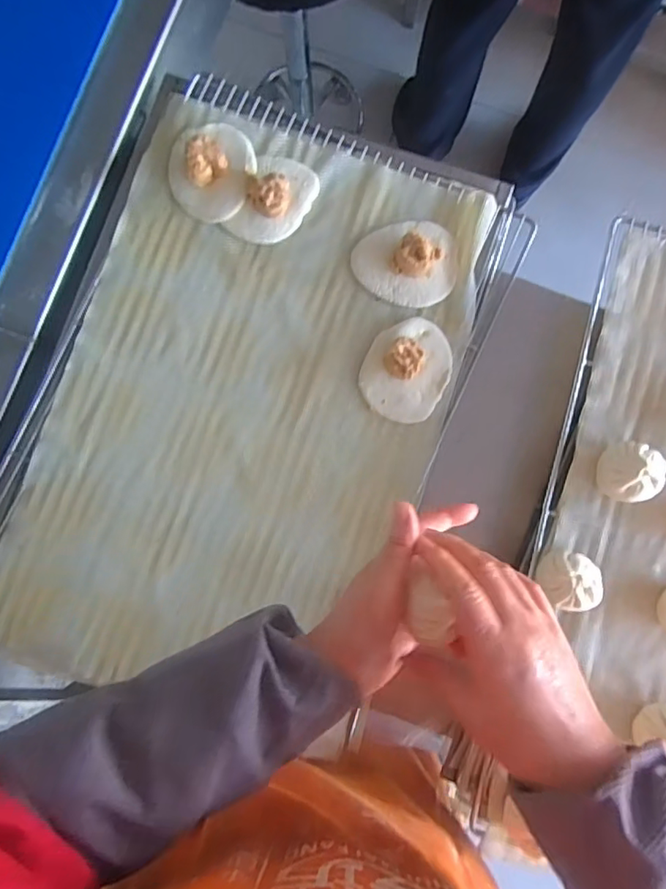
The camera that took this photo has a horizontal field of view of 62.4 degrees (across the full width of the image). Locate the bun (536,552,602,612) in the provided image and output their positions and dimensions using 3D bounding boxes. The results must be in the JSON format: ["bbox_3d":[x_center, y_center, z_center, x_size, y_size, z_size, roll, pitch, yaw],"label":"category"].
[{"bbox_3d":[0.211,0.122,0.490,0.047,0.045,0.052,10,86,0],"label":"bun"}]

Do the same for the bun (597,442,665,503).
[{"bbox_3d":[0.268,0.026,0.498,0.043,0.045,0.054,15,86,1],"label":"bun"}]

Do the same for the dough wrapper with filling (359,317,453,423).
[{"bbox_3d":[0.076,-0.077,0.551,0.086,0.033,0.105,29,87,2],"label":"dough wrapper with filling"}]

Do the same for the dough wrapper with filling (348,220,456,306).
[{"bbox_3d":[0.074,-0.186,0.557,0.103,0.033,0.083,-7,86,-1],"label":"dough wrapper with filling"}]

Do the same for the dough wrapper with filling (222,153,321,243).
[{"bbox_3d":[-0.062,-0.253,0.561,0.073,0.035,0.096,27,87,1],"label":"dough wrapper with filling"}]

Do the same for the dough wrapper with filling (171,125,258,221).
[{"bbox_3d":[-0.125,-0.285,0.558,0.090,0.042,0.104,-9,87,0],"label":"dough wrapper with filling"}]

